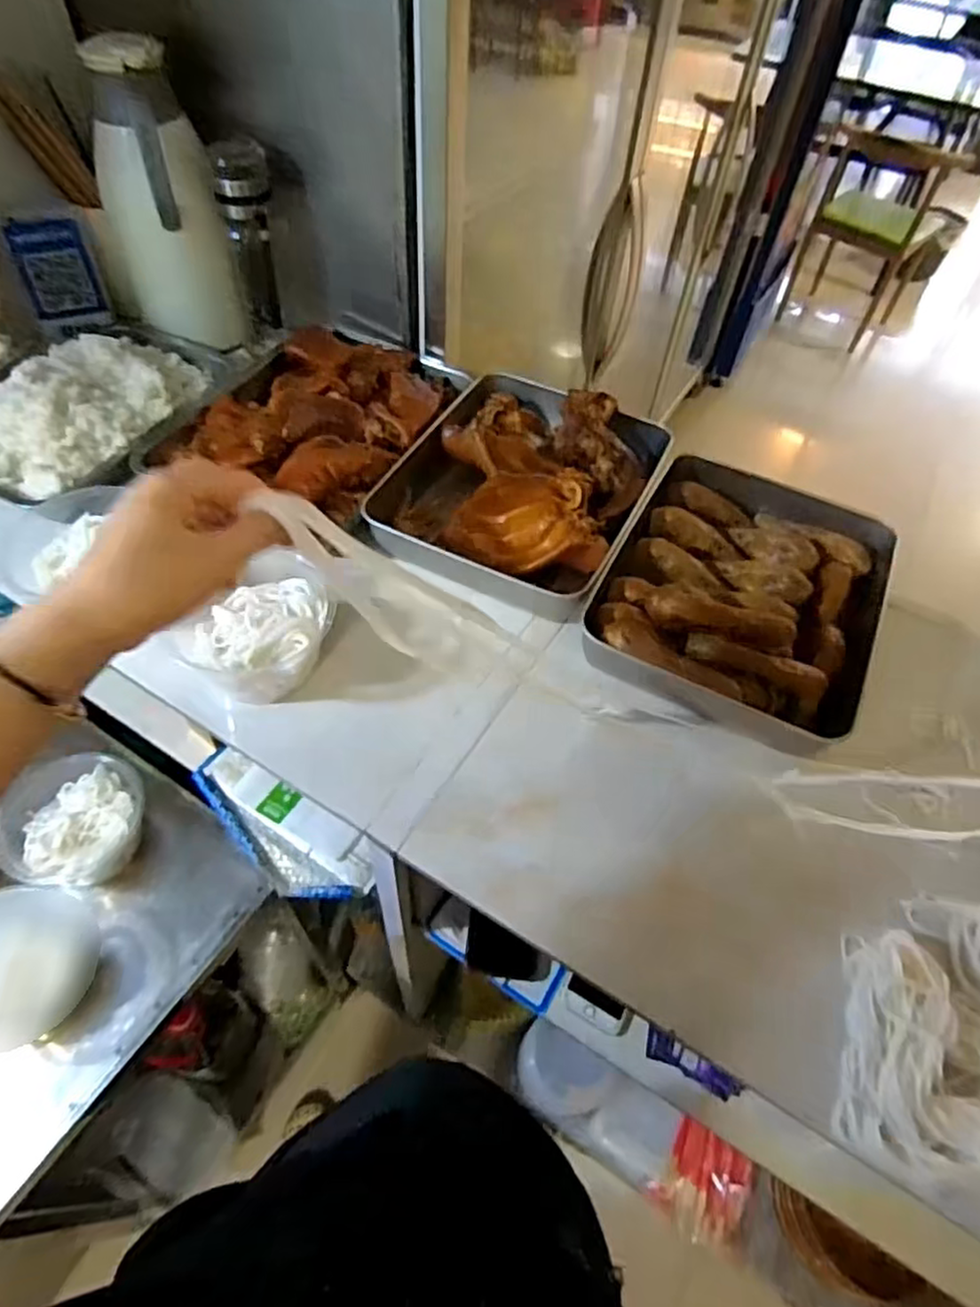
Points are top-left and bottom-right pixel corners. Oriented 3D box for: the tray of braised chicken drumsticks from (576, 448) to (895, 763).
[{"bbox_3d":[0.253,-0.072,0.682,0.253,0.058,0.343,22,56,12],"label":"tray of braised chicken drumsticks"}]

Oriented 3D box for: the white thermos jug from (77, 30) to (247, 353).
[{"bbox_3d":[-0.382,-0.516,0.809,0.108,0.292,0.115,-28,60,-22],"label":"white thermos jug"}]

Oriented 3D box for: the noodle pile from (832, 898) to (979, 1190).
[{"bbox_3d":[0.337,0.264,0.474,0.177,0.026,0.176,18,55,9],"label":"noodle pile"}]

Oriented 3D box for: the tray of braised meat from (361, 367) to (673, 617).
[{"bbox_3d":[0.044,-0.197,0.761,0.251,0.092,0.307,24,56,13],"label":"tray of braised meat"}]

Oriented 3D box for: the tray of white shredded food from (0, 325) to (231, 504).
[{"bbox_3d":[-0.463,-0.303,0.790,0.220,0.068,0.323,21,55,11],"label":"tray of white shredded food"}]

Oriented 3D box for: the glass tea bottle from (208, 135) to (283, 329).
[{"bbox_3d":[-0.284,-0.493,0.830,0.063,0.189,0.059,-10,55,-11],"label":"glass tea bottle"}]

